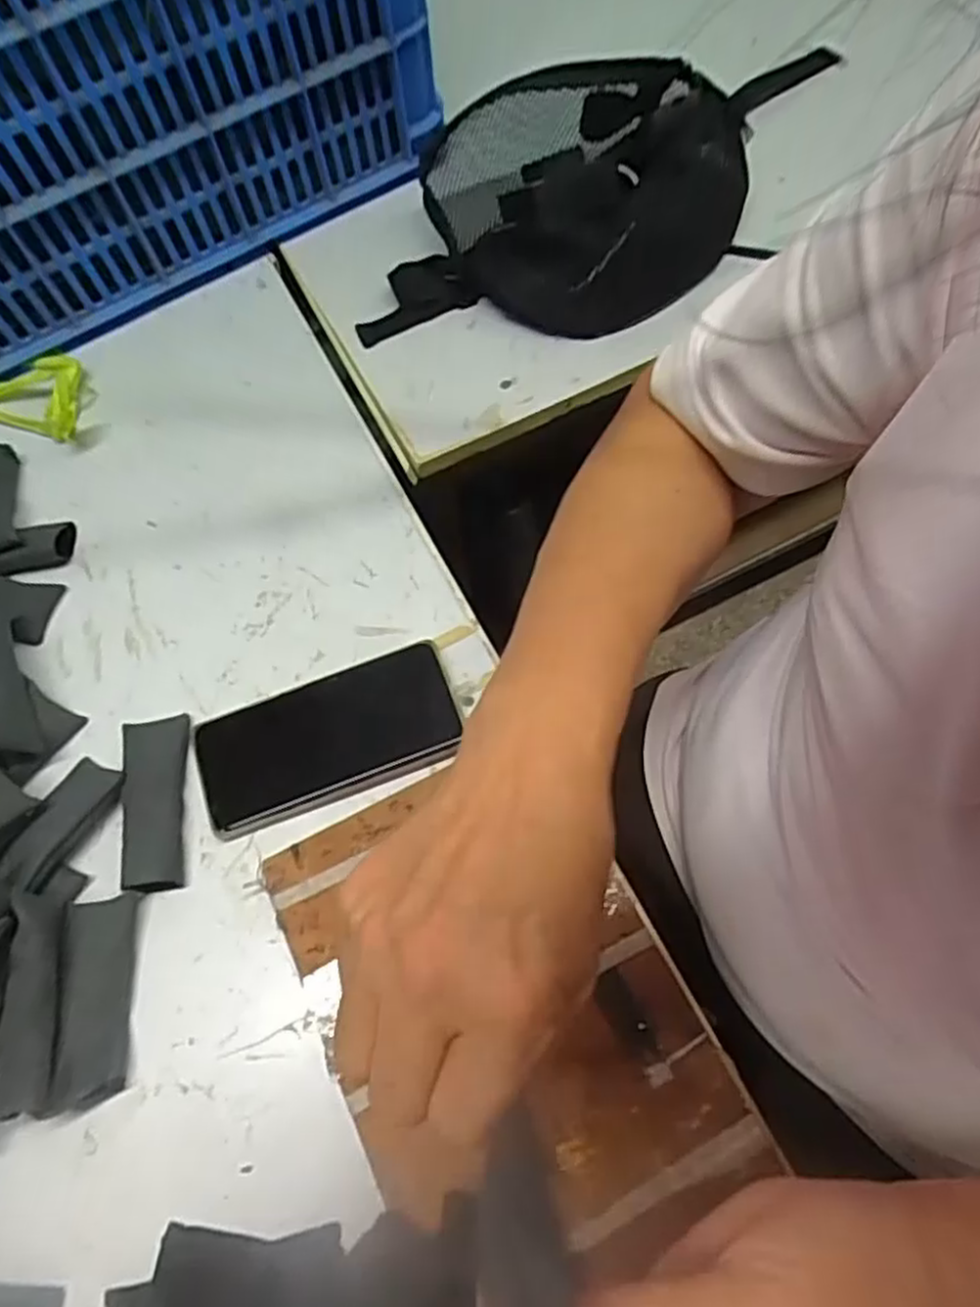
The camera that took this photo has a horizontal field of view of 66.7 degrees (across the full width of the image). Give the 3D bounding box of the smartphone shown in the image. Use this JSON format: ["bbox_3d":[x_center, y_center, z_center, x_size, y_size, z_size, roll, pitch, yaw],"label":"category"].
[{"bbox_3d":[-0.099,0.050,0.458,0.158,0.014,0.078,-19,66,-6],"label":"smartphone"}]

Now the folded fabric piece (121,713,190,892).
[{"bbox_3d":[-0.200,0.086,0.439,0.038,0.019,0.104,-9,65,-2],"label":"folded fabric piece"}]

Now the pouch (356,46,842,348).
[{"bbox_3d":[0.048,-0.348,0.561,0.298,0.110,0.179,-4,65,0],"label":"pouch"}]

